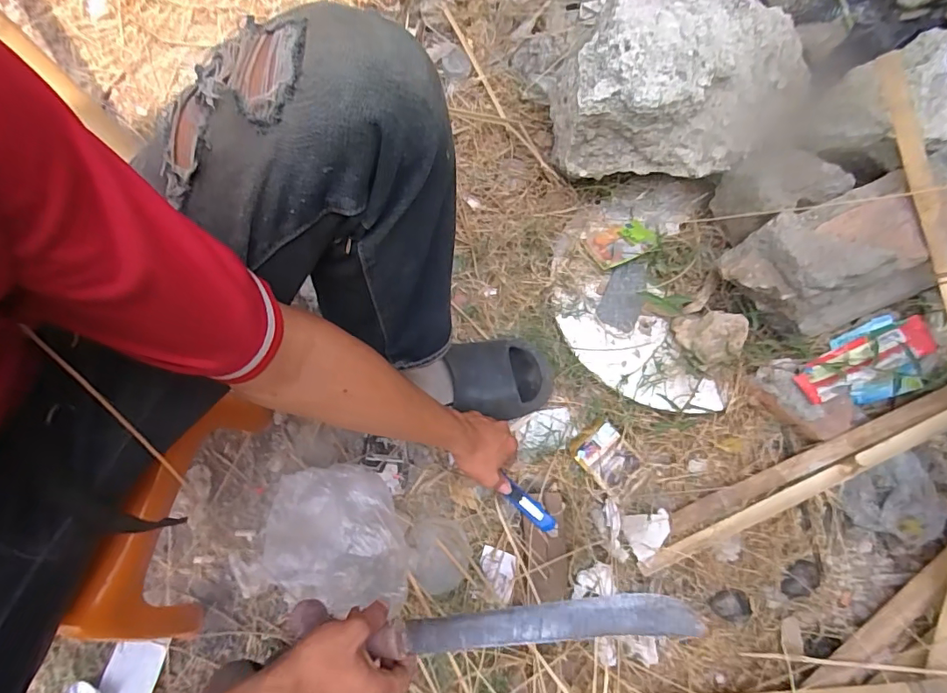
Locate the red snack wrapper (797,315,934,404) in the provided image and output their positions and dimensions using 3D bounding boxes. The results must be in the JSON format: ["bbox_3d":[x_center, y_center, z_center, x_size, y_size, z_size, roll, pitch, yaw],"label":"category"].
[{"bbox_3d":[0.535,0.019,0.685,0.202,0.025,0.054,-22,73,-6],"label":"red snack wrapper"}]

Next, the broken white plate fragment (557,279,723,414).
[{"bbox_3d":[0.239,0.008,0.739,0.269,0.023,0.122,40,77,12],"label":"broken white plate fragment"}]

